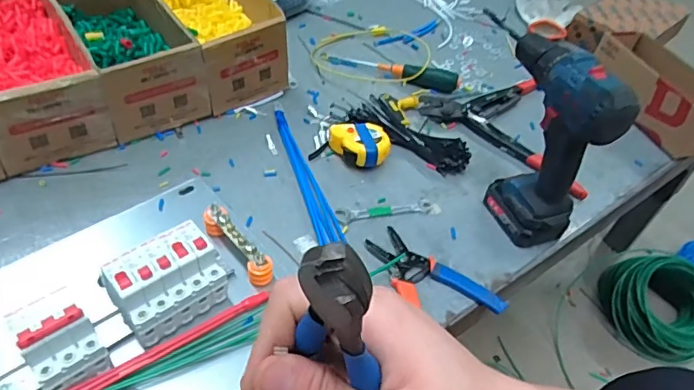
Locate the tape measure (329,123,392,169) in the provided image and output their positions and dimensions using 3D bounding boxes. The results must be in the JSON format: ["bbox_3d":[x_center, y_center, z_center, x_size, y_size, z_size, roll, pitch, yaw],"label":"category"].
[{"bbox_3d":[0.018,-0.067,0.703,0.073,0.035,0.066,-6,45,-12],"label":"tape measure"}]

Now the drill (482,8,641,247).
[{"bbox_3d":[0.217,-0.067,0.610,0.062,0.213,0.176,-16,48,-21],"label":"drill"}]

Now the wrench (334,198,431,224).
[{"bbox_3d":[0.047,0.017,0.650,0.121,0.008,0.023,-9,46,-15],"label":"wrench"}]

